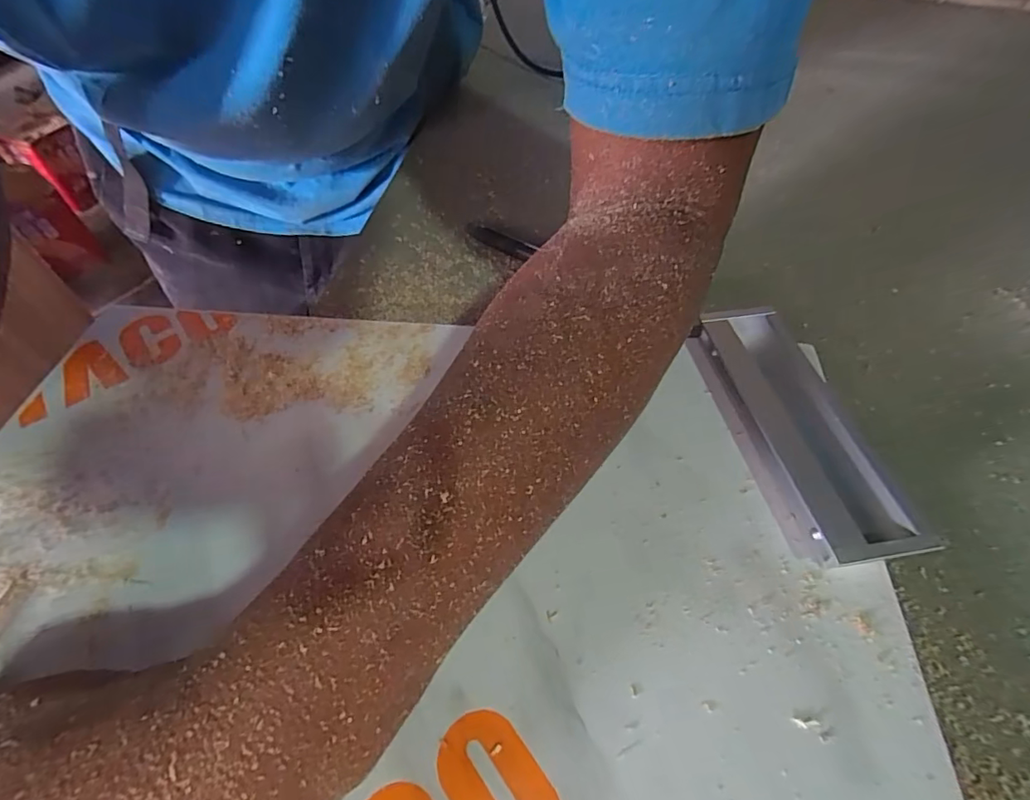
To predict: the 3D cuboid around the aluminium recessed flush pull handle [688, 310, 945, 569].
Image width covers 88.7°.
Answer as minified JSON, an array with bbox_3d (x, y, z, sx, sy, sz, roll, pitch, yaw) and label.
[{"bbox_3d":[0.116,0.008,0.225,0.045,0.018,0.130,-6,51,-1],"label":"aluminium recessed flush pull handle"}]

